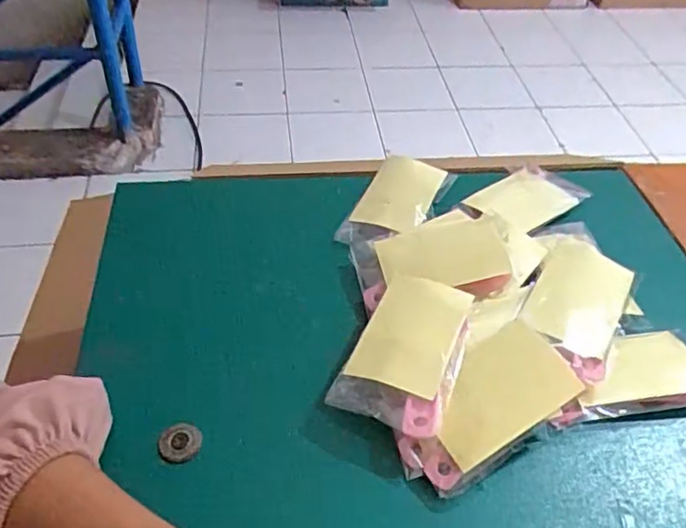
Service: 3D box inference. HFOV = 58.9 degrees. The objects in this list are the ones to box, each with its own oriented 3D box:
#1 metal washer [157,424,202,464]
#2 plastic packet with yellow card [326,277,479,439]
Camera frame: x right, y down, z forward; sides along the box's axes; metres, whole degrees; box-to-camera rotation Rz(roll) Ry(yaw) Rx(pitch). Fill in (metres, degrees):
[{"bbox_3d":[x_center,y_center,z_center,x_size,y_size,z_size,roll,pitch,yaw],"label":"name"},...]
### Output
[{"bbox_3d":[-0.098,0.107,0.366,0.023,0.004,0.026,13,35,-5],"label":"metal washer"},{"bbox_3d":[0.044,0.050,0.391,0.067,0.015,0.107,20,49,15],"label":"plastic packet with yellow card"}]

